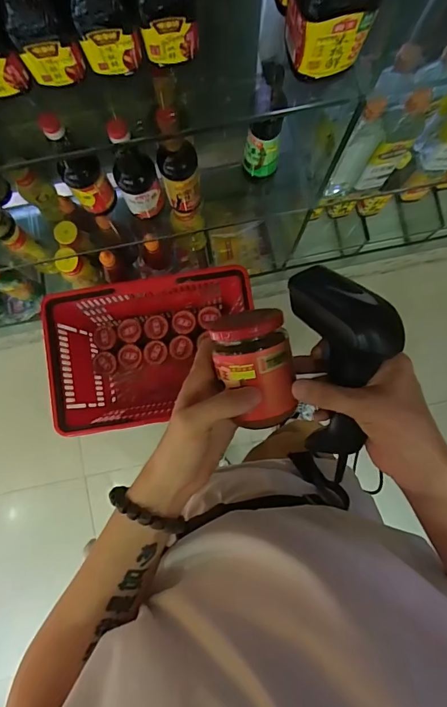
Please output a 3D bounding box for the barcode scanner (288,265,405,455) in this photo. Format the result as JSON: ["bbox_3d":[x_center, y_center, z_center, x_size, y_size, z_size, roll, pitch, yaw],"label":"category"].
[{"bbox_3d":[0.103,0.015,0.360,0.076,0.056,0.178,-8,117,-1],"label":"barcode scanner"}]

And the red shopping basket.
[{"bbox_3d":[-0.170,-0.004,1.084,0.460,0.274,0.329,-10,84,-1],"label":"red shopping basket"}]

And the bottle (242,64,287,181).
[{"bbox_3d":[0.070,-0.375,0.705,0.058,0.222,0.054,6,84,1],"label":"bottle"}]

